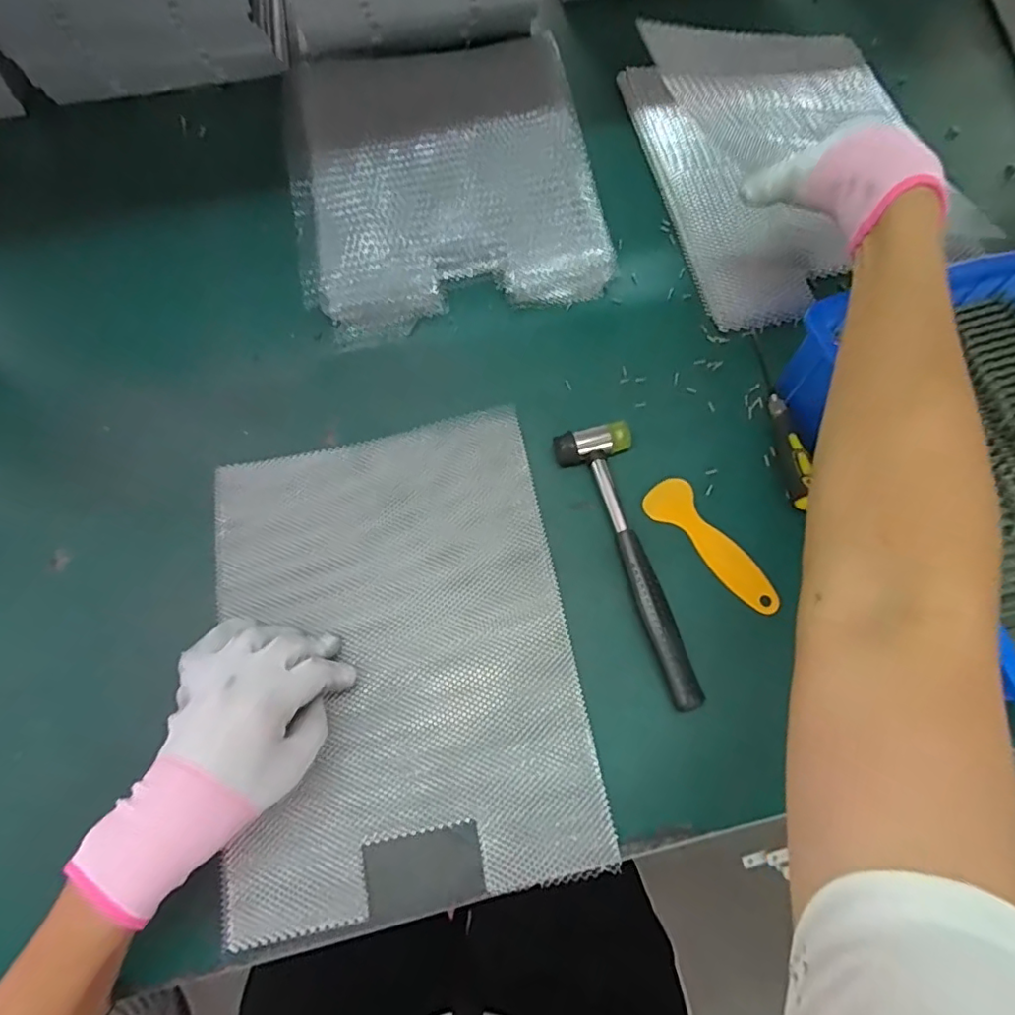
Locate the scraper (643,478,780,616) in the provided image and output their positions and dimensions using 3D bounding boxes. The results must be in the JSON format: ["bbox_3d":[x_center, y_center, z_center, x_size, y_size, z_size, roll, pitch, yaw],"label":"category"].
[{"bbox_3d":[0.151,0.031,0.424,0.041,0.004,0.123,-28,64,-8],"label":"scraper"}]

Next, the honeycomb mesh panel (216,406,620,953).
[{"bbox_3d":[-0.081,0.096,0.400,0.240,0.016,0.325,-12,70,-3],"label":"honeycomb mesh panel"}]

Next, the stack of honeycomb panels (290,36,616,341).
[{"bbox_3d":[-0.063,-0.321,0.537,0.271,0.055,0.307,-12,70,-3],"label":"stack of honeycomb panels"}]

